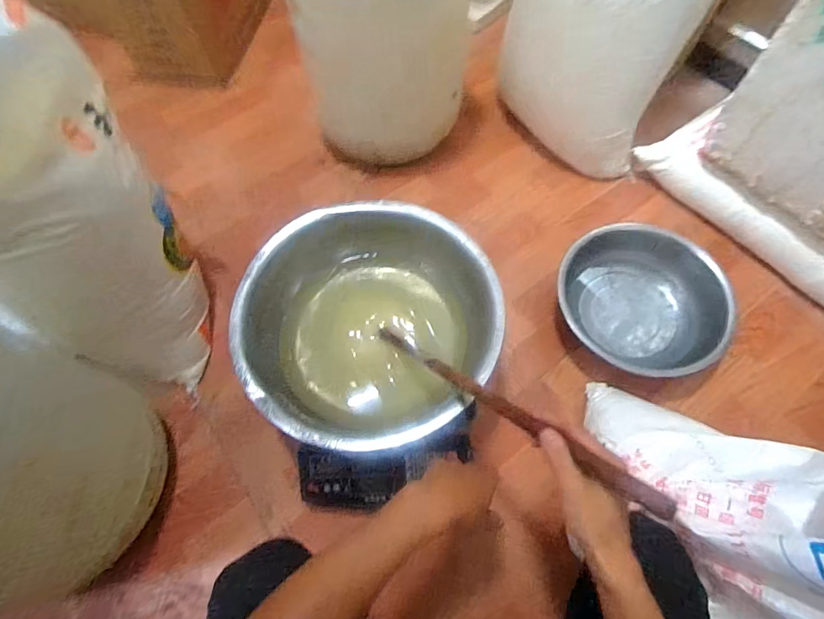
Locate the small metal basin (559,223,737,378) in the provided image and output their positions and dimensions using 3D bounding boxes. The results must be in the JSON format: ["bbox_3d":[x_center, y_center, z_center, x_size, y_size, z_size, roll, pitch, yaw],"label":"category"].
[{"bbox_3d":[0.487,-0.026,0.940,0.344,0.108,0.282,21,66,12],"label":"small metal basin"}]

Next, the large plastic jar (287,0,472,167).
[{"bbox_3d":[-0.047,-0.623,0.975,0.314,0.520,0.305,-1,64,2],"label":"large plastic jar"}]

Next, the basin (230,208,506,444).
[{"bbox_3d":[-0.077,0.034,0.824,0.443,0.174,0.434,-1,64,2],"label":"basin"}]

